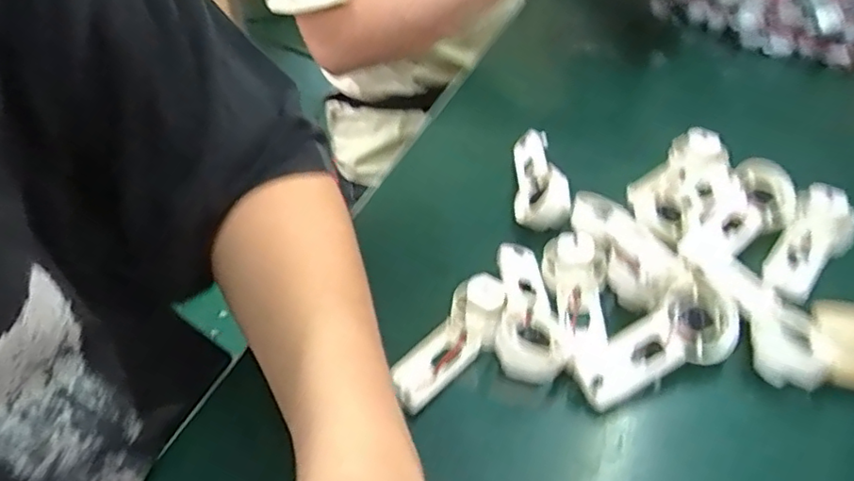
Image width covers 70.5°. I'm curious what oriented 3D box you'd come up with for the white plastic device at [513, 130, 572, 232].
[{"bbox_3d":[0.079,-0.049,0.433,0.034,0.030,0.096,-1,44,3],"label":"white plastic device"}]

